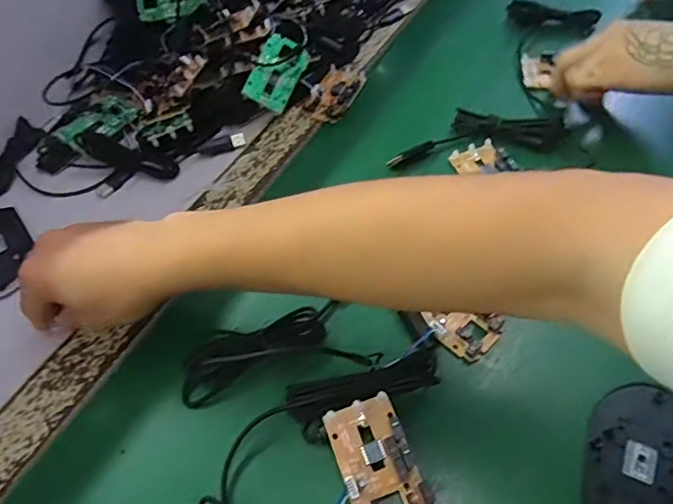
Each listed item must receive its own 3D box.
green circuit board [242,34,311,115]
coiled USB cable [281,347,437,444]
[{"bbox_3d":[-0.060,-0.181,0.531,0.046,0.008,0.077,25,75,-10],"label":"green circuit board"},{"bbox_3d":[0.021,0.092,0.349,0.107,0.037,0.035,-14,52,-9],"label":"coiled USB cable"}]

